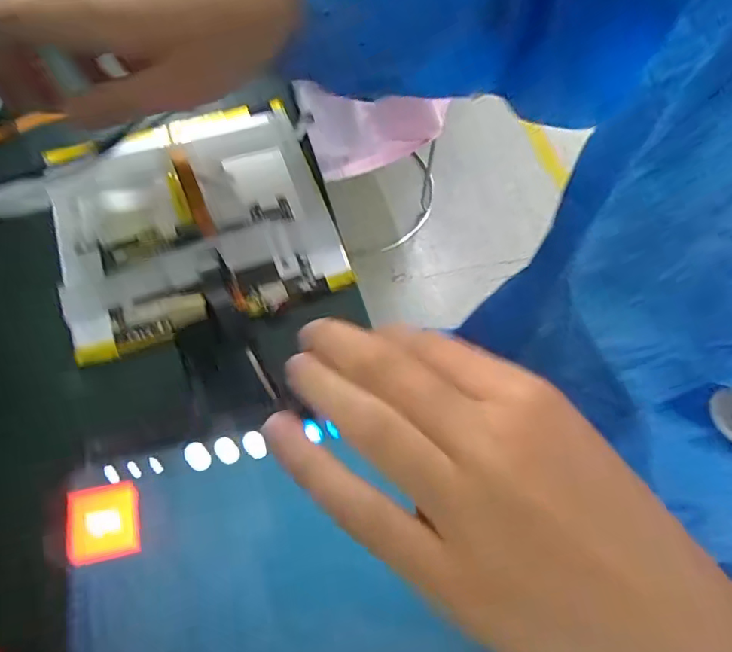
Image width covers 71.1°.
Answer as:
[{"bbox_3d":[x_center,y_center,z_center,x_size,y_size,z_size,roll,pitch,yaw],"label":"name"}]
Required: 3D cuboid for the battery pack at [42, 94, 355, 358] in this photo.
[{"bbox_3d":[-0.087,-0.056,0.255,0.129,0.011,0.125,-17,67,-10],"label":"battery pack"}]

